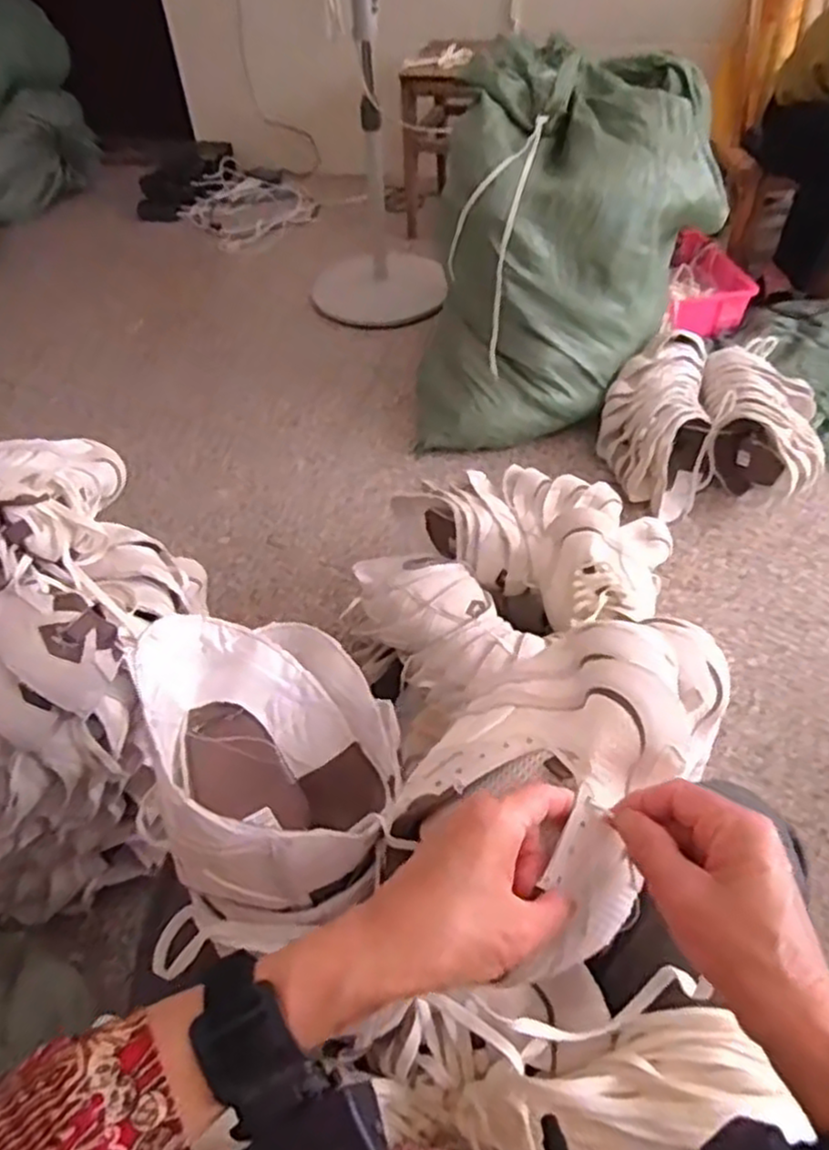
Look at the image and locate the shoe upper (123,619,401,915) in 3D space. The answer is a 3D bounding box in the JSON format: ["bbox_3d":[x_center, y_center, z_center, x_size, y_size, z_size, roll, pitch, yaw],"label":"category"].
[{"bbox_3d":[-0.086,0.107,0.463,0.133,0.103,0.192,-16,49,-11],"label":"shoe upper"}]

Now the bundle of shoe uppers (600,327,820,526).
[{"bbox_3d":[0.561,-0.292,1.364,0.395,0.151,0.387,4,49,7],"label":"bundle of shoe uppers"}]

